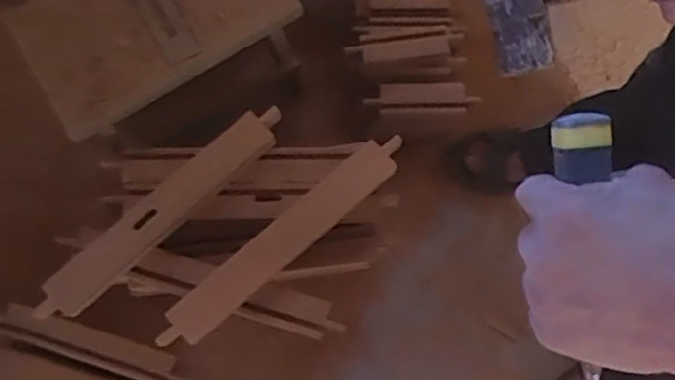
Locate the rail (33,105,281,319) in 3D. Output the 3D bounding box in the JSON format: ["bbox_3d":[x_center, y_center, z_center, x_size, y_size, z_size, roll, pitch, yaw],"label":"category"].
[{"bbox_3d":[-0.224,0.027,0.826,0.379,0.025,0.058,-43,112,-10],"label":"rail"}]

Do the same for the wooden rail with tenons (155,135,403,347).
[{"bbox_3d":[-0.067,0.062,0.820,0.390,0.040,0.056,-40,77,-9],"label":"wooden rail with tenons"}]

